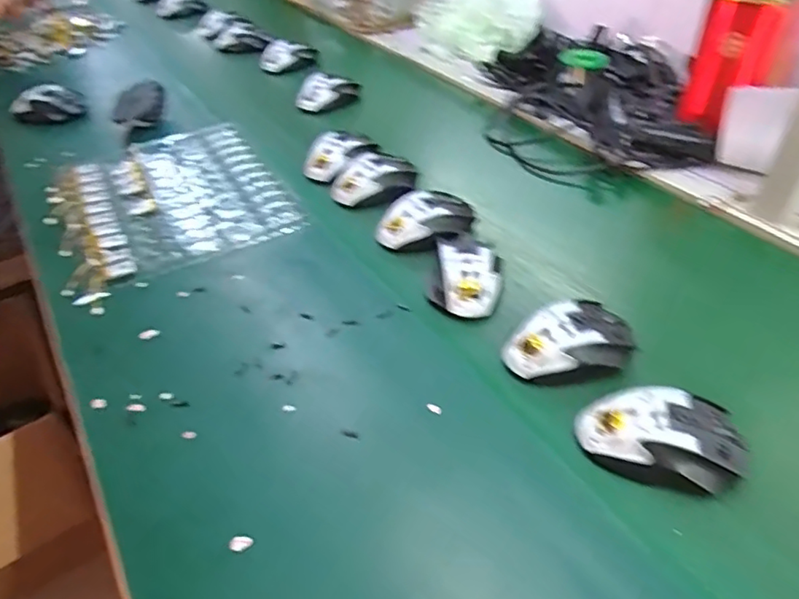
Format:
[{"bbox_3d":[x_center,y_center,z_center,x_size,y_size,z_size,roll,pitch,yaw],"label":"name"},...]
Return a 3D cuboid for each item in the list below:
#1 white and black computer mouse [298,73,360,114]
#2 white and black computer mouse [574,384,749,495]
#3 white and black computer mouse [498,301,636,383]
[{"bbox_3d":[-0.118,-0.348,0.941,0.103,0.032,0.073,-8,42,-6],"label":"white and black computer mouse"},{"bbox_3d":[0.196,0.104,0.429,0.112,0.037,0.072,3,42,6],"label":"white and black computer mouse"},{"bbox_3d":[0.148,0.036,0.505,0.112,0.034,0.058,-14,43,-13],"label":"white and black computer mouse"}]

